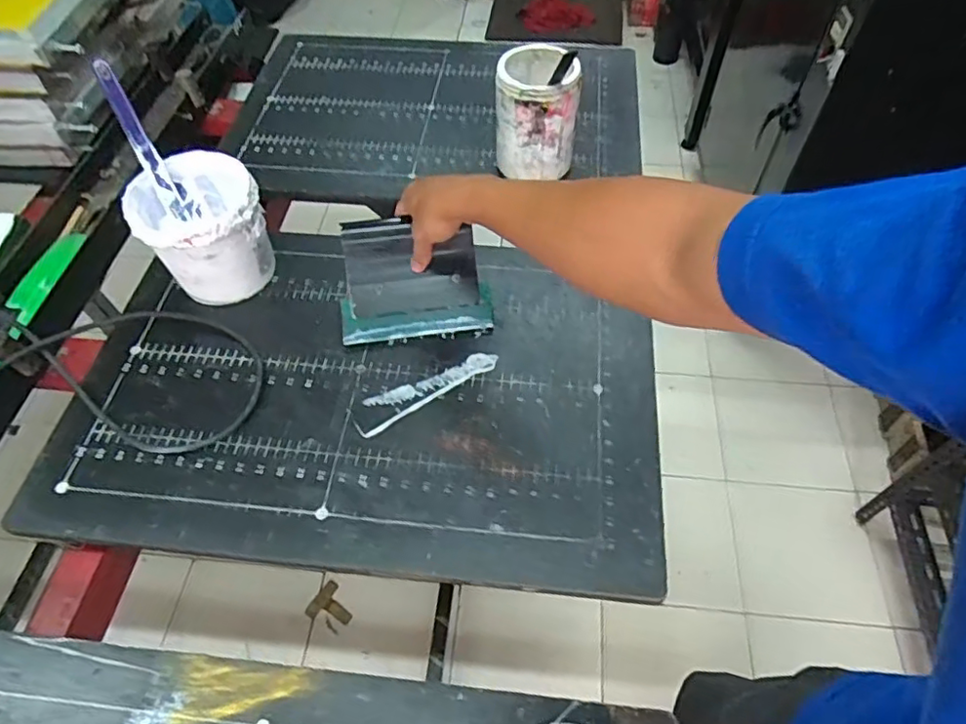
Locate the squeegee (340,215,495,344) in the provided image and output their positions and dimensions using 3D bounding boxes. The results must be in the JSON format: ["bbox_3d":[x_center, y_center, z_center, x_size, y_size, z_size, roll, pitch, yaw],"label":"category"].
[{"bbox_3d":[-0.073,-0.094,0.661,0.159,0.027,0.135,-4,89,-2],"label":"squeegee"}]

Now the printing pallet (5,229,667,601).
[{"bbox_3d":[-0.118,0.019,0.625,0.576,0.018,0.376,5,55,5],"label":"printing pallet"}]

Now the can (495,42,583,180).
[{"bbox_3d":[0.066,-0.306,0.754,0.096,0.152,0.083,1,55,3],"label":"can"}]

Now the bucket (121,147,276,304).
[{"bbox_3d":[-0.298,-0.140,0.664,0.121,0.122,0.124,-1,55,1],"label":"bucket"}]

